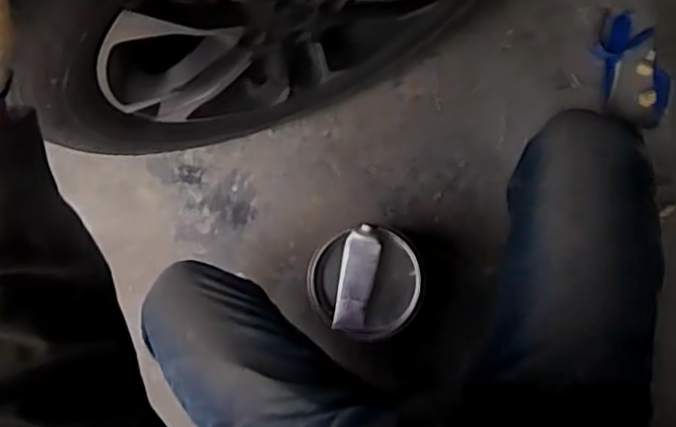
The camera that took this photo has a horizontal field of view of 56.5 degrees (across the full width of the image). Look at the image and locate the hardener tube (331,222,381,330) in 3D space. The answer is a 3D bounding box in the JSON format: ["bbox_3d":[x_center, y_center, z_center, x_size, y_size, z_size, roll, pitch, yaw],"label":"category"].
[{"bbox_3d":[0.027,0.085,0.823,0.050,0.035,0.138,10,88,5],"label":"hardener tube"}]

